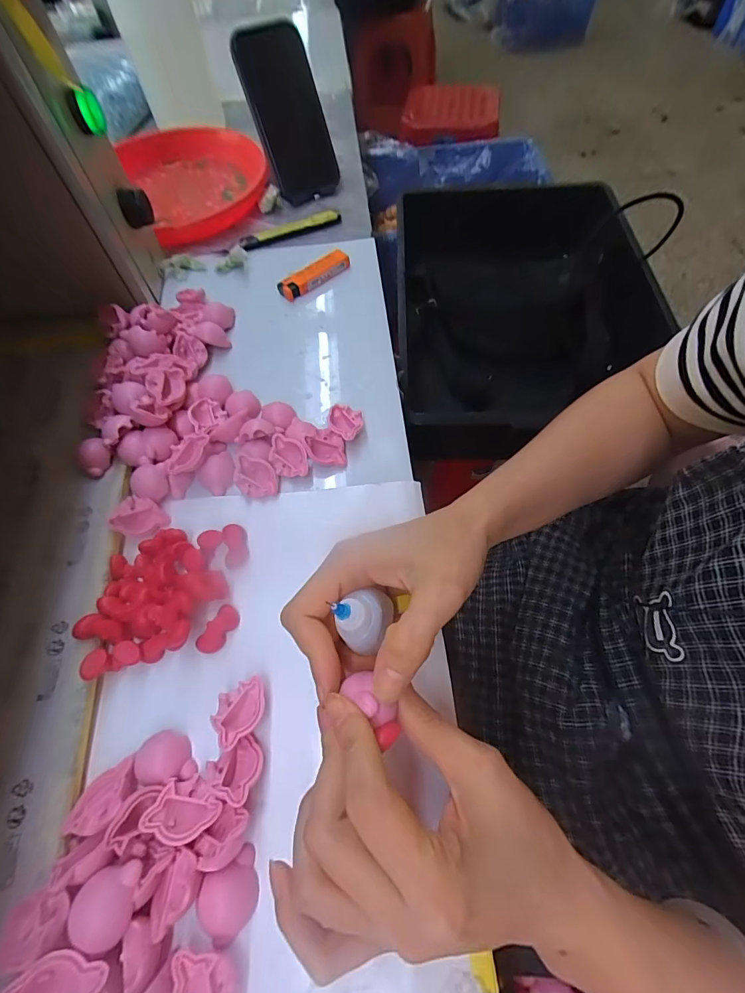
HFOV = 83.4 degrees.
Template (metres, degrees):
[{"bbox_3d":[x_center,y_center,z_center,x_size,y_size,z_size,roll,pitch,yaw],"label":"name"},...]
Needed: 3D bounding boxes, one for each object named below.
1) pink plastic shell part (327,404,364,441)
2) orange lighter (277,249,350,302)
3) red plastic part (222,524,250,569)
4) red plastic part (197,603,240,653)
[{"bbox_3d":[-0.023,-0.057,0.336,0.030,0.016,0.029,0,61,-1],"label":"pink plastic shell part"},{"bbox_3d":[-0.059,-0.232,0.432,0.080,0.009,0.027,-39,68,-20],"label":"orange lighter"},{"bbox_3d":[-0.095,0.034,0.291,0.015,0.007,0.031,-11,62,-7],"label":"red plastic part"},{"bbox_3d":[-0.098,0.084,0.267,0.016,0.011,0.032,26,64,13],"label":"red plastic part"}]

